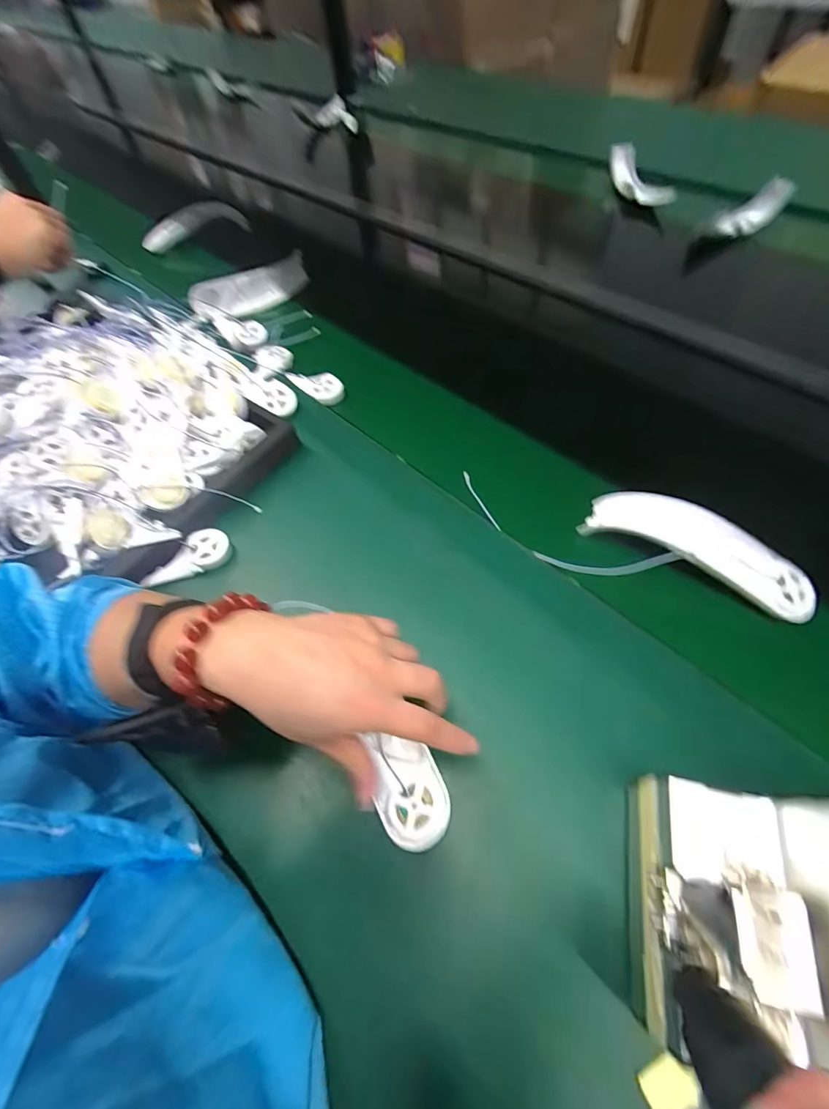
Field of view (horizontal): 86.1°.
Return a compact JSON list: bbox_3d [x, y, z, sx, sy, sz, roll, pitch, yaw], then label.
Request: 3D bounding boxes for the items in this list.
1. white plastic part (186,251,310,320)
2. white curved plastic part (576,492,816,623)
[{"bbox_3d":[-0.270,-0.450,0.751,0.214,0.048,0.079,-36,62,-16],"label":"white plastic part"},{"bbox_3d":[0.262,-0.005,0.412,0.195,0.046,0.049,29,65,20],"label":"white curved plastic part"}]

